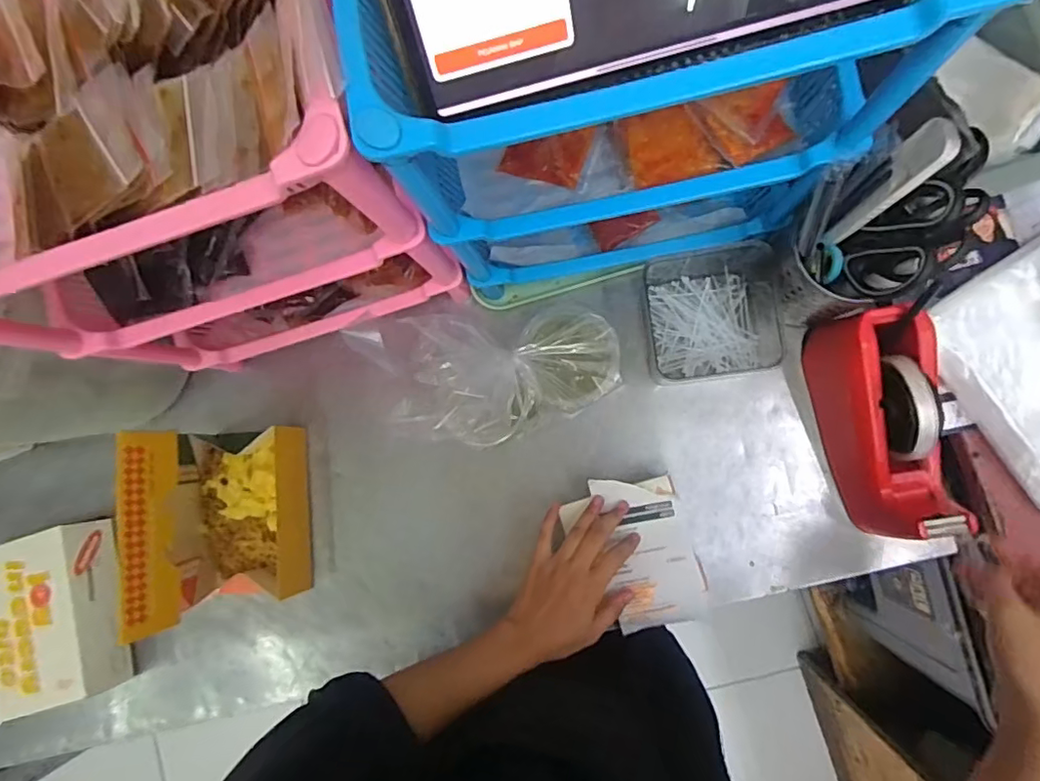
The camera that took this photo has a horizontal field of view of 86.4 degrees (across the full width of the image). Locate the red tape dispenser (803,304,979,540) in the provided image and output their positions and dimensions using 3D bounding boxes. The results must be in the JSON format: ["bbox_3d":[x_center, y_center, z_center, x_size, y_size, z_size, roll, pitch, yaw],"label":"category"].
[{"bbox_3d":[0.322,0.027,0.492,0.063,0.110,0.192,-11,85,5],"label":"red tape dispenser"}]

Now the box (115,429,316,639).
[{"bbox_3d":[-0.291,0.123,0.526,0.108,0.144,0.166,-4,86,6],"label":"box"}]

